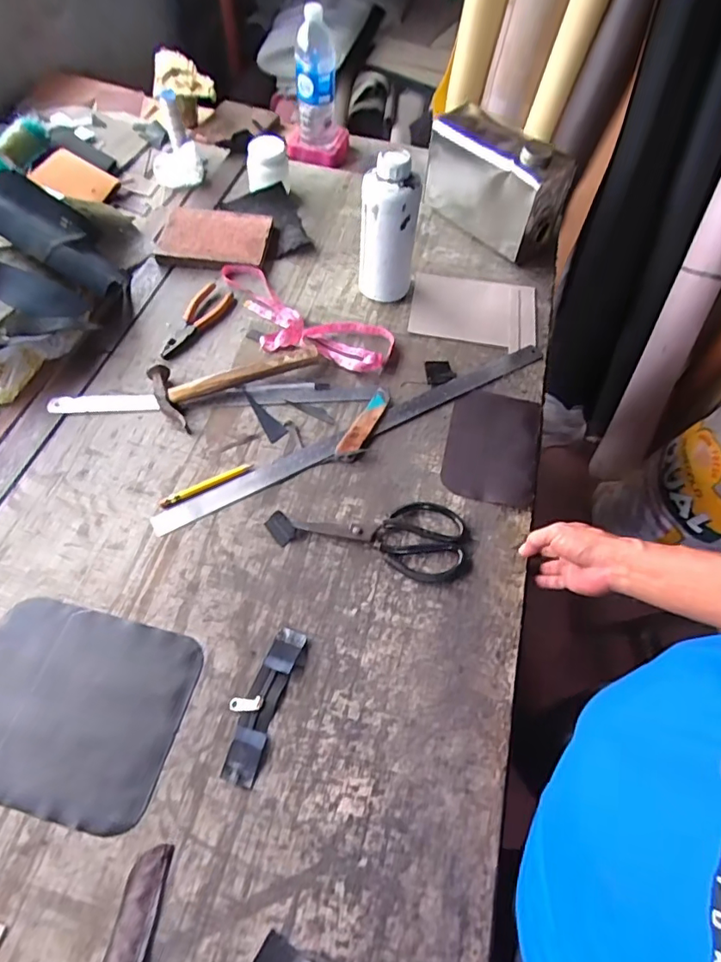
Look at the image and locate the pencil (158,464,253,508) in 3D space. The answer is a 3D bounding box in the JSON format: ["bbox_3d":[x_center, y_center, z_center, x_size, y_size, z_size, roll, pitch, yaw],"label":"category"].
[{"bbox_3d":[-0.198,0.005,0.687,0.121,0.011,0.011,-25,62,-17],"label":"pencil"}]

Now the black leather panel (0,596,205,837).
[{"bbox_3d":[-0.297,0.226,0.544,0.226,0.011,0.186,13,58,5],"label":"black leather panel"}]

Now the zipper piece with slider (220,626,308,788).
[{"bbox_3d":[-0.104,0.225,0.552,0.046,0.008,0.152,16,59,7],"label":"zipper piece with slider"}]

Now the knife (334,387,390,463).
[{"bbox_3d":[0.005,-0.080,0.746,0.031,0.011,0.135,23,60,11],"label":"knife"}]

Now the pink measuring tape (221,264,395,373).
[{"bbox_3d":[-0.103,-0.254,0.845,0.320,0.025,0.125,27,60,13],"label":"pink measuring tape"}]

